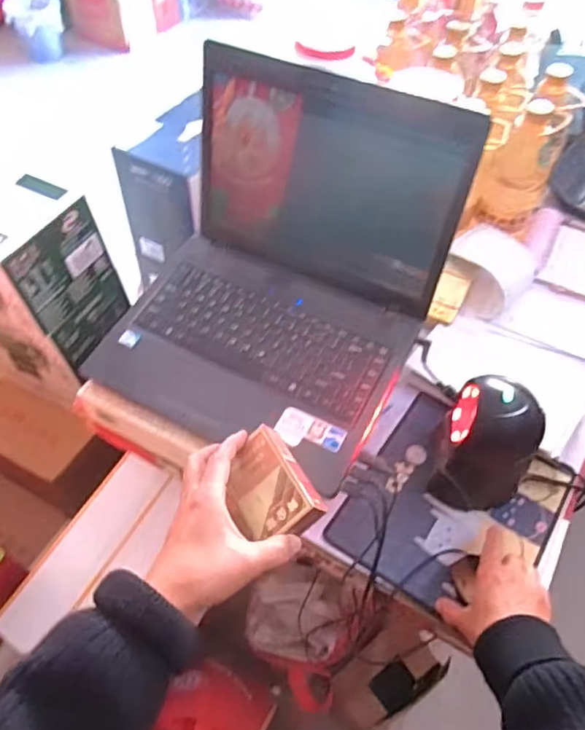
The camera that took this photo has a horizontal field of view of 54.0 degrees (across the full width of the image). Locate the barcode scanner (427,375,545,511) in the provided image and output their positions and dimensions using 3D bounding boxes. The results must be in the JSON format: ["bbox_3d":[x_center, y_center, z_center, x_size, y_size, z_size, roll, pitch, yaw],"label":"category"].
[{"bbox_3d":[0.217,0.086,0.624,0.091,0.156,0.080,15,54,10],"label":"barcode scanner"}]

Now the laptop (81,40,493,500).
[{"bbox_3d":[-0.011,-0.132,0.644,0.334,0.241,0.384,24,56,16],"label":"laptop"}]

